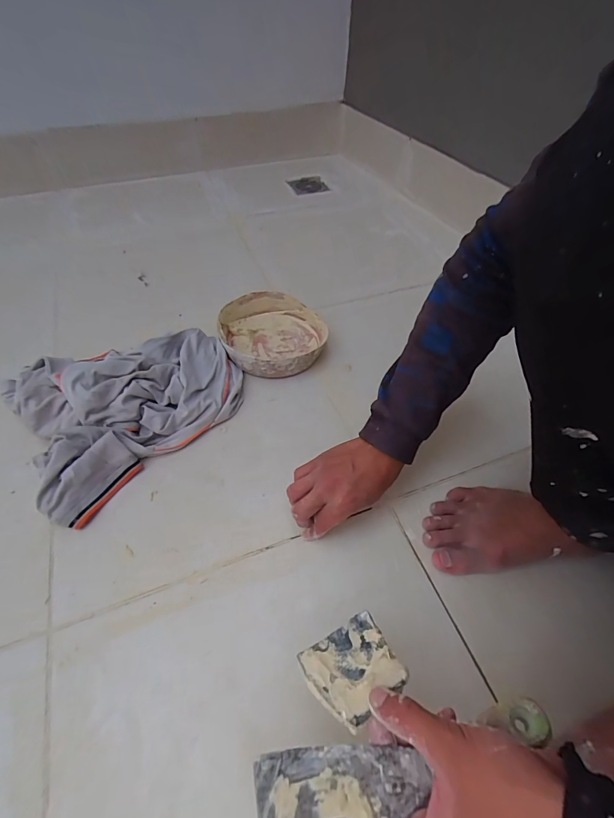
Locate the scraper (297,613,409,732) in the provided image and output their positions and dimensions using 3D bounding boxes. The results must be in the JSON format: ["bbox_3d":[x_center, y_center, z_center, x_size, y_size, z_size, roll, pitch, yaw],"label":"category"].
[{"bbox_3d":[0.035,0.201,0.287,0.066,0.006,0.059,-25,40,-17],"label":"scraper"}]

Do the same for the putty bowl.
[{"bbox_3d":[-0.058,-0.128,0.642,0.173,0.052,0.175,1,52,-1],"label":"putty bowl"}]

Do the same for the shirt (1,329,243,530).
[{"bbox_3d":[-0.238,-0.010,0.528,0.302,0.079,0.234,-26,58,-20],"label":"shirt"}]

